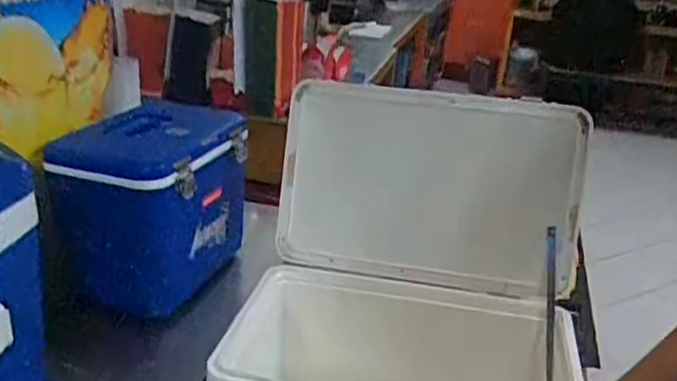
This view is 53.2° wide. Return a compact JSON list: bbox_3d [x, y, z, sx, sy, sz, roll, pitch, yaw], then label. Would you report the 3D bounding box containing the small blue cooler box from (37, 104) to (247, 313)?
[{"bbox_3d":[-0.312,0.017,1.118,0.215,0.269,0.250,14,24,20],"label":"small blue cooler box"}]

